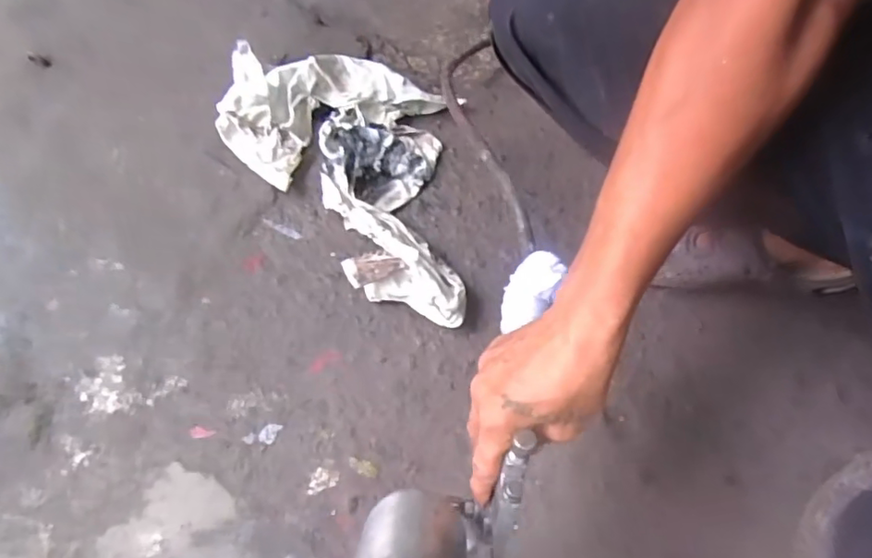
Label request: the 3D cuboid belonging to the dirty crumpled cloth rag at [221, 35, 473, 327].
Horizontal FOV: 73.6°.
[{"bbox_3d":[-0.113,-0.129,0.712,0.335,0.059,0.335,8,71,6],"label":"dirty crumpled cloth rag"}]

